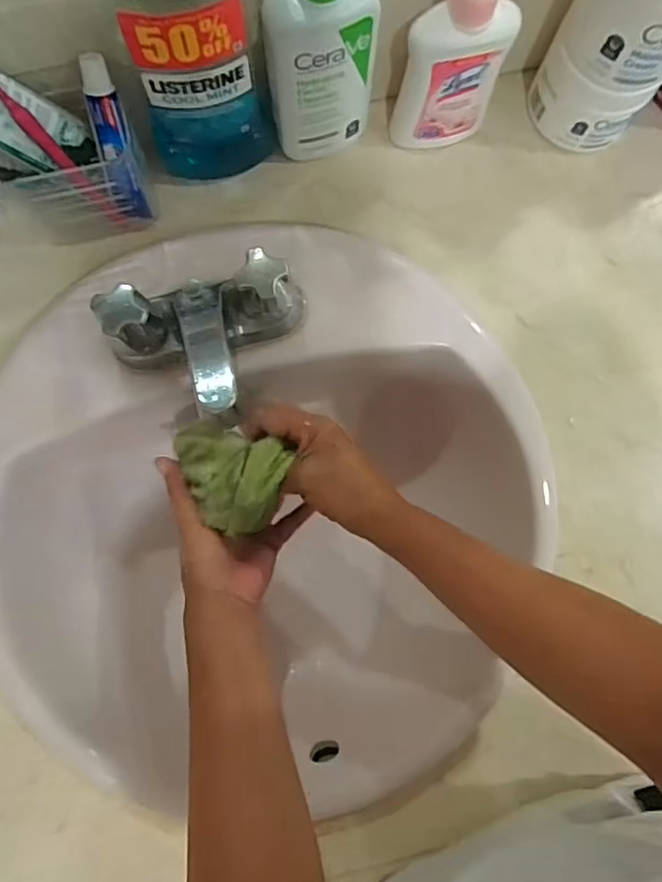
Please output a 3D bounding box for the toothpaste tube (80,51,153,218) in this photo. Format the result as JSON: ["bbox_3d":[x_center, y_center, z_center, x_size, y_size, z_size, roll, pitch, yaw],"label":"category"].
[{"bbox_3d":[-0.164,-0.225,0.440,0.025,0.114,0.017,-7,49,-3],"label":"toothpaste tube"}]

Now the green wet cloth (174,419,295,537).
[{"bbox_3d":[-0.078,0.027,0.426,0.084,0.037,0.070,16,83,0],"label":"green wet cloth"}]

